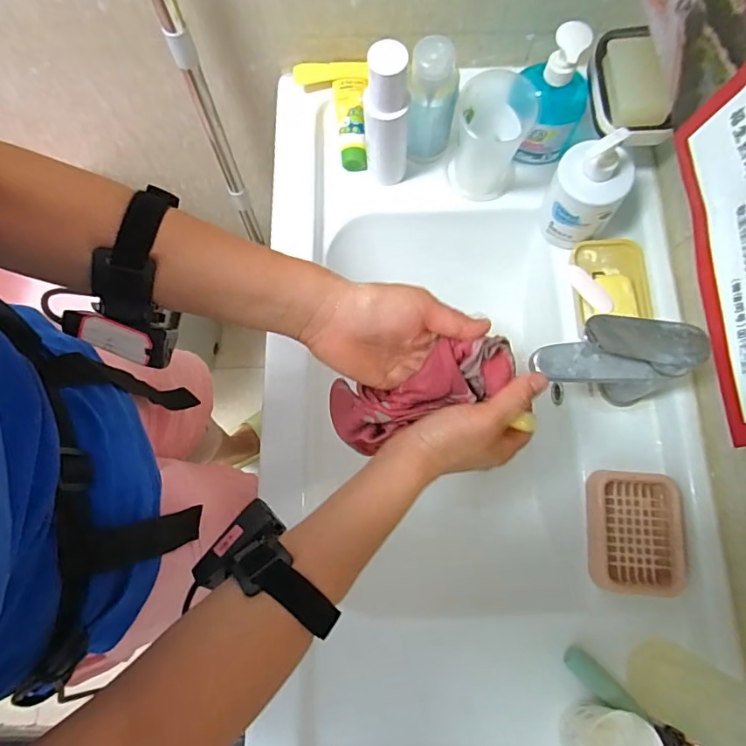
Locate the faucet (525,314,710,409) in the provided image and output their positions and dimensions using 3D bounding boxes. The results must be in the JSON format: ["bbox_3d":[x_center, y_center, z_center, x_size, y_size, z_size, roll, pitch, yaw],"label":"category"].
[{"bbox_3d":[0.230,-0.009,0.510,0.141,0.144,0.054,3,77,1],"label":"faucet"}]

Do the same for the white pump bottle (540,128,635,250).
[{"bbox_3d":[0.245,-0.213,0.560,0.081,0.146,0.074,0,77,0],"label":"white pump bottle"}]

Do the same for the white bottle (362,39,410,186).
[{"bbox_3d":[0.016,-0.294,0.572,0.052,0.188,0.049,5,77,2],"label":"white bottle"}]

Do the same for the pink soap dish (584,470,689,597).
[{"bbox_3d":[0.281,0.169,0.526,0.094,0.025,0.122,3,77,1],"label":"pink soap dish"}]

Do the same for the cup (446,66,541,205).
[{"bbox_3d":[0.142,-0.287,0.606,0.087,0.114,0.088,0,77,0],"label":"cup"}]

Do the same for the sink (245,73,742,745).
[{"bbox_3d":[0.113,0.052,0.632,0.471,0.182,0.837,0,77,0],"label":"sink"}]

